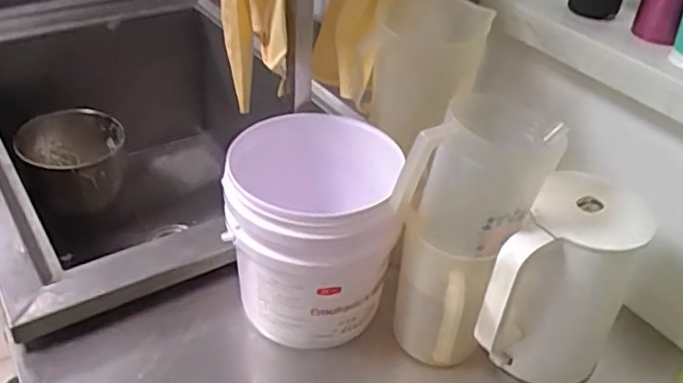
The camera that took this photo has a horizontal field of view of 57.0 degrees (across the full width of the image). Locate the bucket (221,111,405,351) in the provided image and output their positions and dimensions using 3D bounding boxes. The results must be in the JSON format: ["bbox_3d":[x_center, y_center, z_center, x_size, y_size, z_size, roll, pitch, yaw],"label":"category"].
[{"bbox_3d":[-0.037,0.054,0.784,0.194,0.222,0.182,2,37,-2],"label":"bucket"}]

